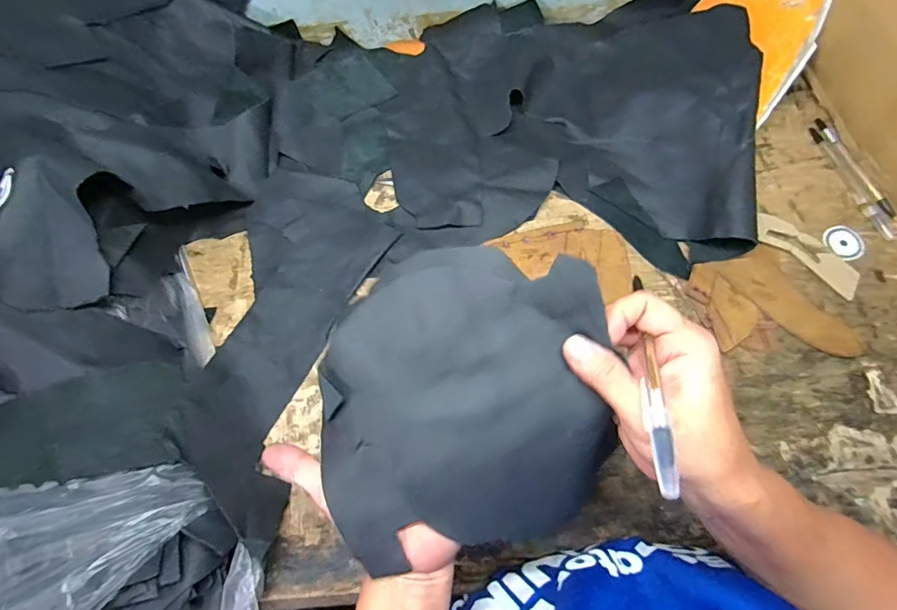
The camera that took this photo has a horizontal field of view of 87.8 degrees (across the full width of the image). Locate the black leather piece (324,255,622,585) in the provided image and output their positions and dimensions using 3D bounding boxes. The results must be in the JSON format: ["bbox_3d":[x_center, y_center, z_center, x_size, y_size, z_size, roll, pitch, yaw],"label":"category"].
[{"bbox_3d":[0.011,0.055,0.266,0.169,0.049,0.175,-5,90,3],"label":"black leather piece"}]

